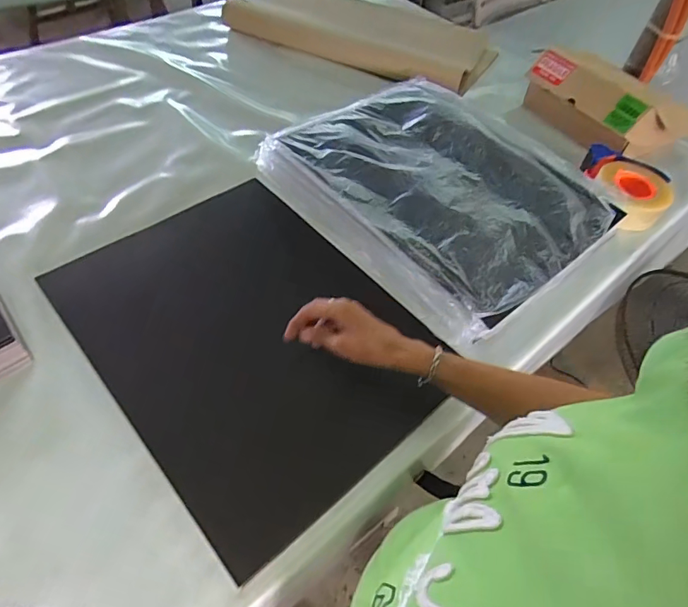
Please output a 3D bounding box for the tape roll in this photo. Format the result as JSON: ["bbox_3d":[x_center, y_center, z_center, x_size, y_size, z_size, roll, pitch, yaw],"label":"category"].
[{"bbox_3d":[0.514,-0.194,0.835,0.143,0.048,0.127,-37,65,-27],"label":"tape roll"}]

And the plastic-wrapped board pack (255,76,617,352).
[{"bbox_3d":[0.154,-0.208,0.804,0.422,0.057,0.524,-34,63,-26],"label":"plastic-wrapped board pack"}]

